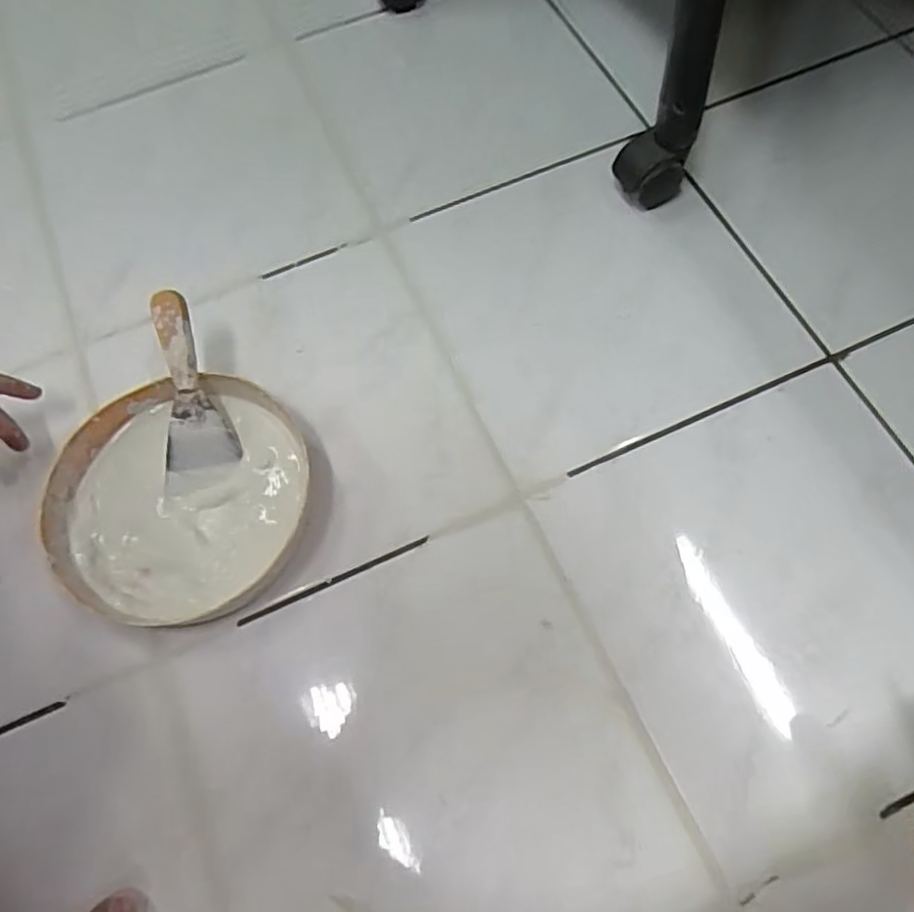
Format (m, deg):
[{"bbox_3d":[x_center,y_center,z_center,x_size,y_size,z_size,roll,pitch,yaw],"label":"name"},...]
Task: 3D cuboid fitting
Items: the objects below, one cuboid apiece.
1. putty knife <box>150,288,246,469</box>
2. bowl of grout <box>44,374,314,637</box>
[{"bbox_3d":[-0.215,-0.059,0.524,0.054,0.015,0.137,-9,101,-1],"label":"putty knife"},{"bbox_3d":[-0.214,0.033,0.525,0.190,0.053,0.186,-1,67,3],"label":"bowl of grout"}]

